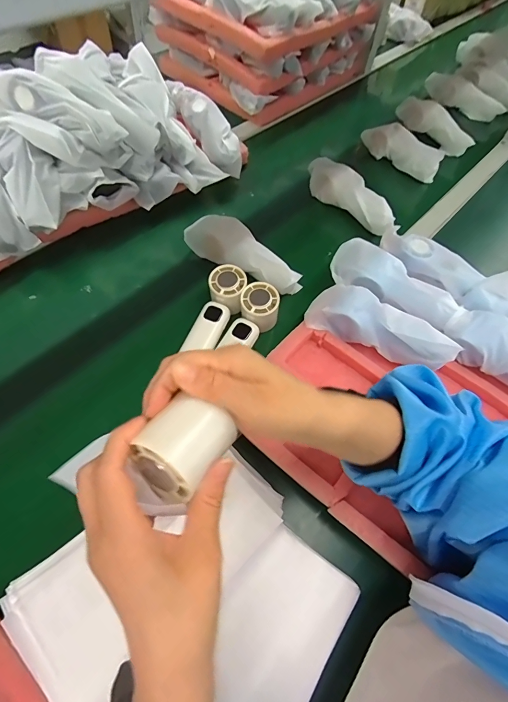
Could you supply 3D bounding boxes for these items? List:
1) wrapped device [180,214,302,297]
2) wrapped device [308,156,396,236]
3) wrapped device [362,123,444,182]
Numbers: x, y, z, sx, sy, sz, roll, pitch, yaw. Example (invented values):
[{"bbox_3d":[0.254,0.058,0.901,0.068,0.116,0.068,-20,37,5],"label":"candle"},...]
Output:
[{"bbox_3d":[-0.013,-0.153,0.576,0.193,0.055,0.062,33,62,15],"label":"wrapped device"},{"bbox_3d":[0.174,-0.279,0.665,0.052,0.056,0.208,-31,65,-21],"label":"wrapped device"},{"bbox_3d":[0.314,-0.425,0.766,0.050,0.069,0.177,-35,67,-23],"label":"wrapped device"}]

